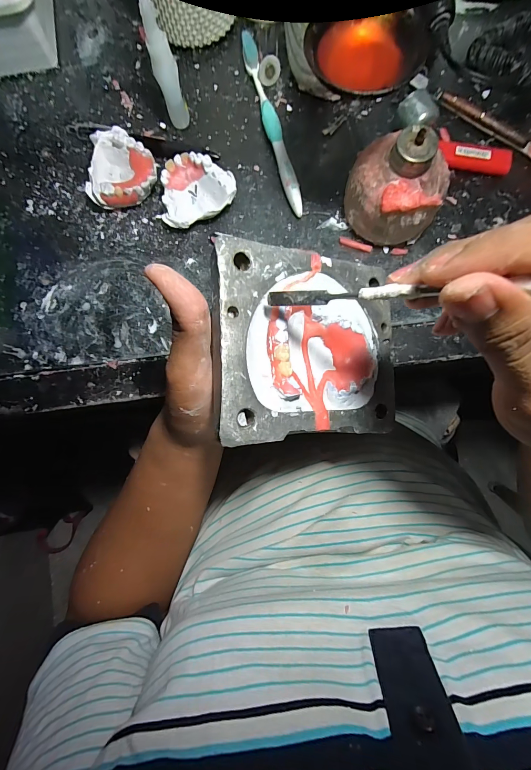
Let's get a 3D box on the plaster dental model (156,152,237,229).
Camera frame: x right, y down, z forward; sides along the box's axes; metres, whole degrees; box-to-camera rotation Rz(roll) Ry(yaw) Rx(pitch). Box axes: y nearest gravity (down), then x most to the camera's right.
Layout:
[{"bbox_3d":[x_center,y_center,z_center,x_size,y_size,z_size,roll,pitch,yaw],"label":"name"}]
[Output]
[{"bbox_3d":[-0.058,-0.166,0.282,0.062,0.026,0.056,5,83,2],"label":"plaster dental model"}]

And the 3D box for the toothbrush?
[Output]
[{"bbox_3d":[0.005,-0.244,0.301,0.014,0.013,0.193,-14,83,-1],"label":"toothbrush"}]

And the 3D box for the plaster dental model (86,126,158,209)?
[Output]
[{"bbox_3d":[-0.128,-0.189,0.286,0.061,0.024,0.060,0,83,1],"label":"plaster dental model"}]

